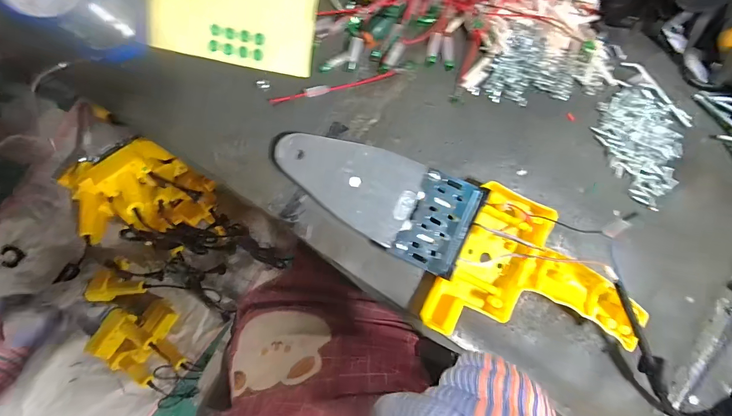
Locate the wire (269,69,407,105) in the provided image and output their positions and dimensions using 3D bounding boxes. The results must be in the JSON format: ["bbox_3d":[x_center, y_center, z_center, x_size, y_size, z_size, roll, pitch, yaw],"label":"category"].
[{"bbox_3d":[-0.023,-0.101,0.295,0.113,0.004,0.007,-13,98,-1],"label":"wire"}]

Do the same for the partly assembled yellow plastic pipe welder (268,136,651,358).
[{"bbox_3d":[0.061,0.034,0.287,0.291,0.047,0.123,17,89,-6],"label":"partly assembled yellow plastic pipe welder"}]

